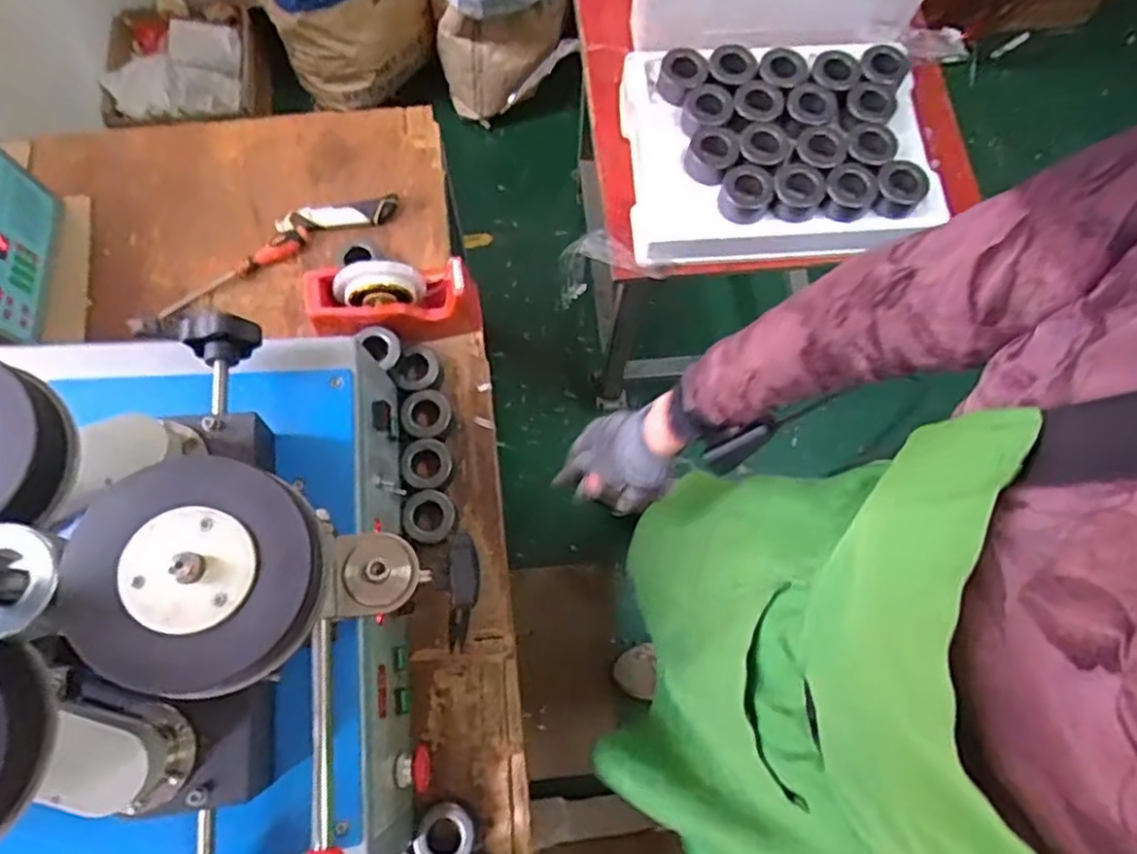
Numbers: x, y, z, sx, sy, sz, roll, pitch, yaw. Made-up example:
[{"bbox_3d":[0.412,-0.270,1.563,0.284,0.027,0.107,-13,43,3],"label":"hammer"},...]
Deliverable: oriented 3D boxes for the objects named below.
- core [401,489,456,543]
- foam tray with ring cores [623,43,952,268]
[{"bbox_3d":[-0.164,0.106,0.801,0.060,0.023,0.060,6,72,-20],"label":"core"},{"bbox_3d":[0.269,-0.371,0.880,0.375,0.082,0.290,-2,73,-2],"label":"foam tray with ring cores"}]

